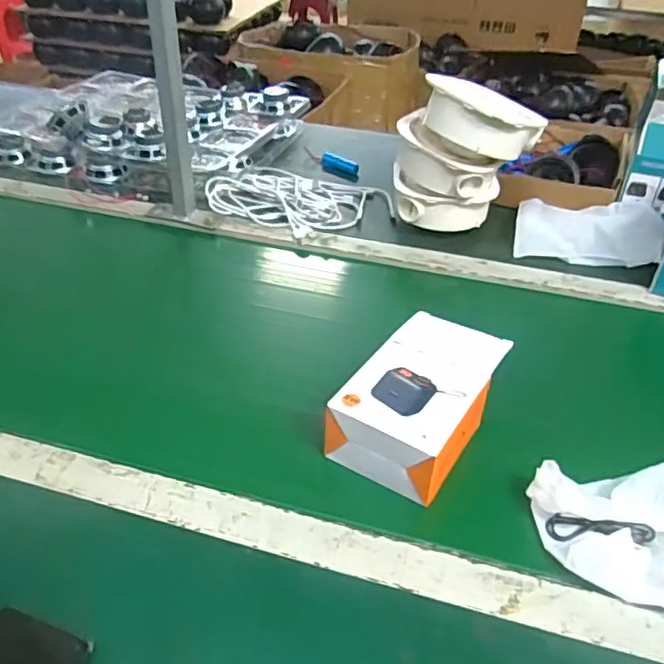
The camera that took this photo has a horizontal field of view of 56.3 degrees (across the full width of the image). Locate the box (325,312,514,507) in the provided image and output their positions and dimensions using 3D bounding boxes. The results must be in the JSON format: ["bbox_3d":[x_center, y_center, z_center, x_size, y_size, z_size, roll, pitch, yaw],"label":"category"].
[{"bbox_3d":[0.082,0.058,0.548,0.099,0.061,0.169,22,40,25],"label":"box"}]

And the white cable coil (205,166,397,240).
[{"bbox_3d":[-0.045,-0.191,0.902,0.244,0.031,0.175,19,39,21],"label":"white cable coil"}]

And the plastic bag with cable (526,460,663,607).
[{"bbox_3d":[0.218,0.145,0.450,0.113,0.046,0.103,1,36,-2],"label":"plastic bag with cable"}]

